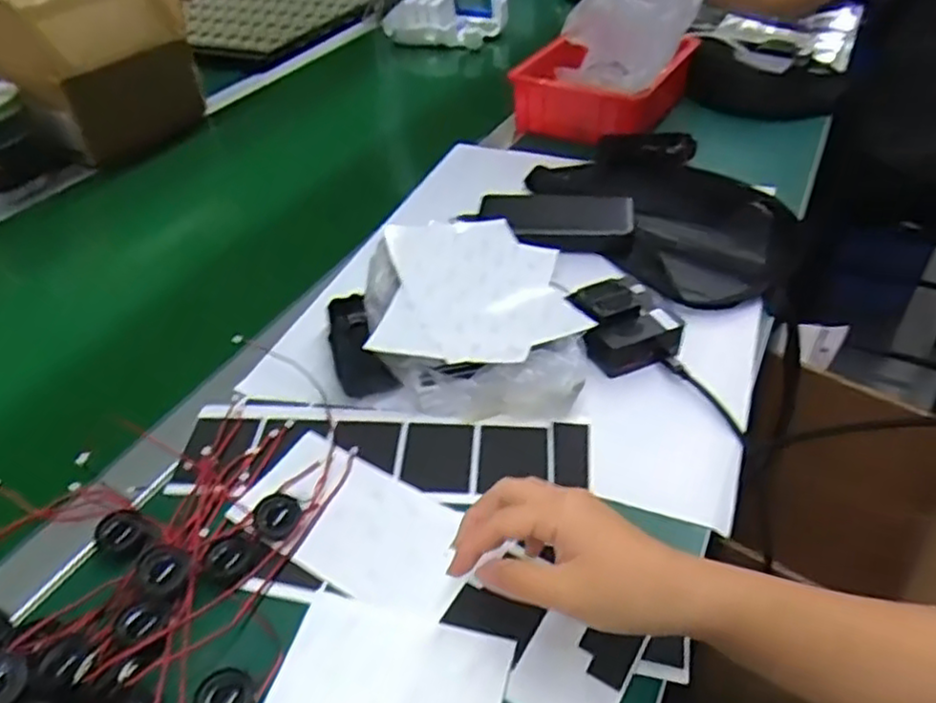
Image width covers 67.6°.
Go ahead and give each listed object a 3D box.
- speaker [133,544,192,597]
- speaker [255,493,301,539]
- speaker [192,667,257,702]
[{"bbox_3d":[-0.178,0.129,0.409,0.030,0.011,0.027,37,53,14],"label":"speaker"},{"bbox_3d":[-0.120,0.103,0.441,0.027,0.014,0.027,29,50,10],"label":"speaker"},{"bbox_3d":[-0.126,0.180,0.362,0.026,0.015,0.028,-1,40,1],"label":"speaker"}]

